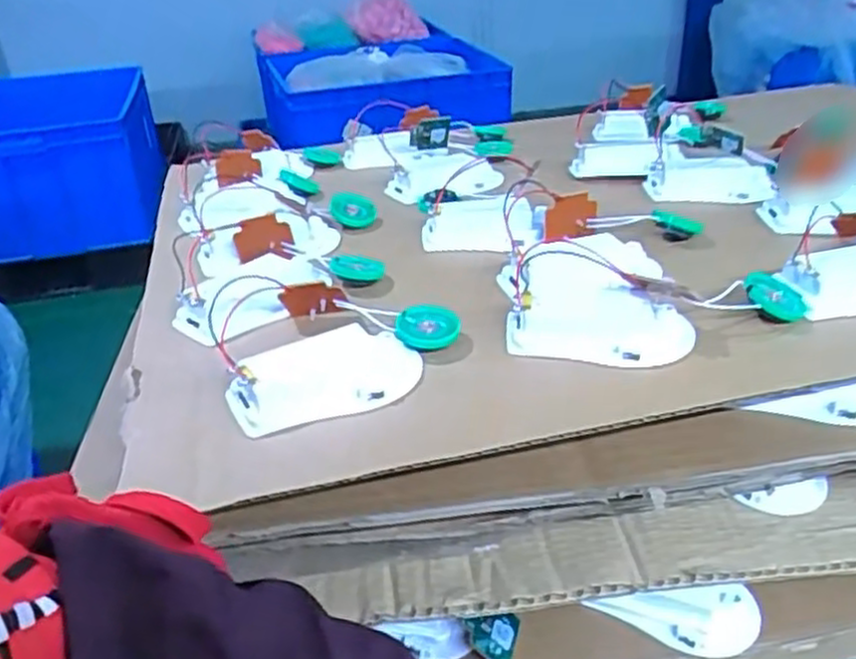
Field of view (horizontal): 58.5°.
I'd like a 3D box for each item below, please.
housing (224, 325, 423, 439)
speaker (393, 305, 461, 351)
[{"bbox_3d":[-0.042,0.017,0.314,0.078,0.016,0.036,-13,33,-17],"label":"housing"},{"bbox_3d":[0.000,-0.001,0.340,0.028,0.006,0.026,8,45,11],"label":"speaker"}]

